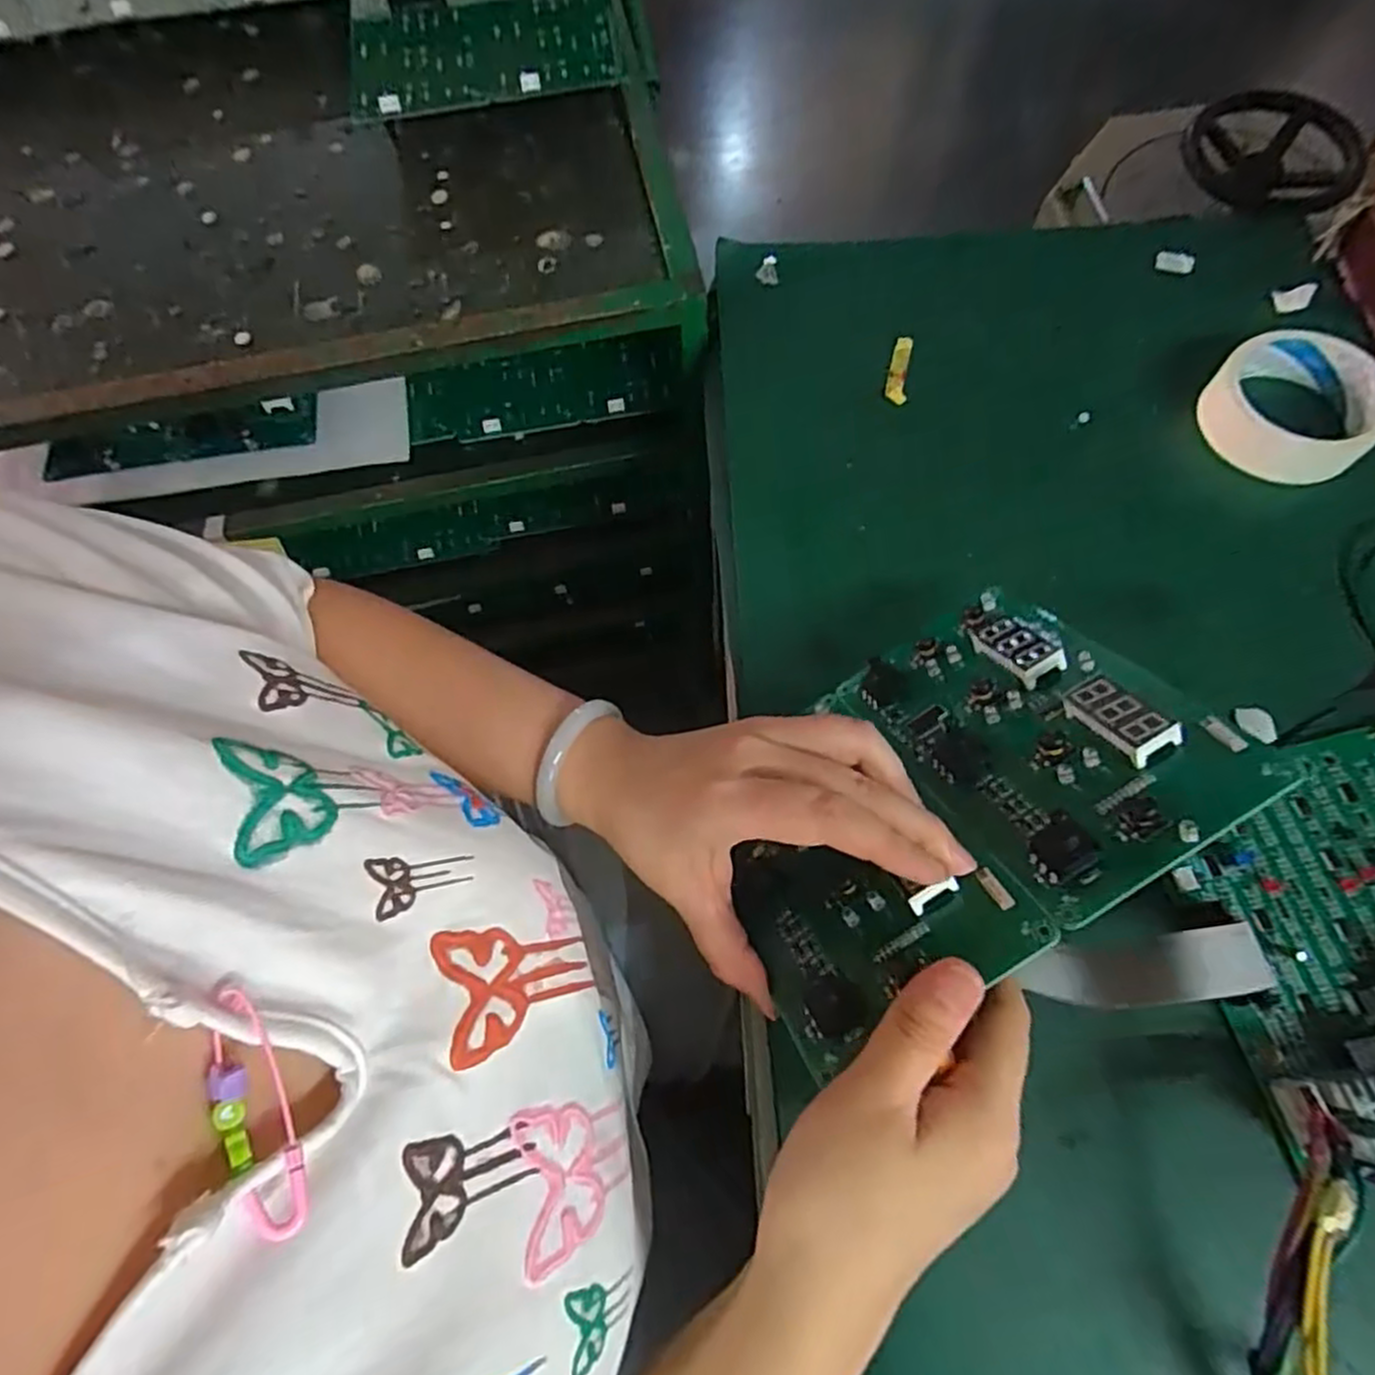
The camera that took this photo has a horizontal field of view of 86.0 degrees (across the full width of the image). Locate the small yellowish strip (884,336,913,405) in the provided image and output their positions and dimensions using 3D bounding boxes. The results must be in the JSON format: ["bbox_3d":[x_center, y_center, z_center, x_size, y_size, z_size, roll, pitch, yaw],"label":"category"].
[{"bbox_3d":[0.138,-0.207,0.481,0.013,0.008,0.051,10,70,6],"label":"small yellowish strip"}]

